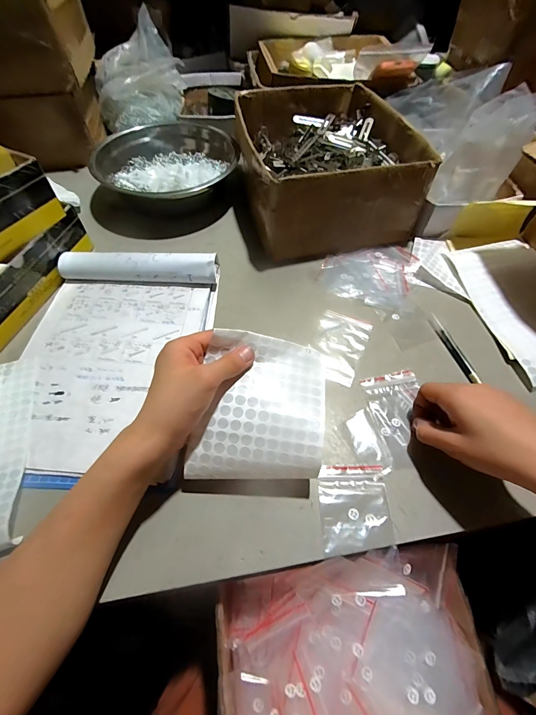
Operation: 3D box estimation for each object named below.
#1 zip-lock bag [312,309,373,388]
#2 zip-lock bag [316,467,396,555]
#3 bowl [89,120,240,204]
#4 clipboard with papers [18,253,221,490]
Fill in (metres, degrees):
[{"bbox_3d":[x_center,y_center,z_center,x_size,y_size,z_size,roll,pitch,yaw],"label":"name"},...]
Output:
[{"bbox_3d":[0.093,-0.014,0.427,0.066,0.009,0.109,20,58,14],"label":"zip-lock bag"},{"bbox_3d":[0.085,0.145,0.312,0.068,0.004,0.076,2,59,-2],"label":"zip-lock bag"},{"bbox_3d":[-0.176,-0.338,0.579,0.228,0.065,0.197,21,59,12],"label":"bowl"},{"bbox_3d":[-0.191,-0.004,0.403,0.223,0.031,0.311,2,57,1],"label":"clipboard with papers"}]

